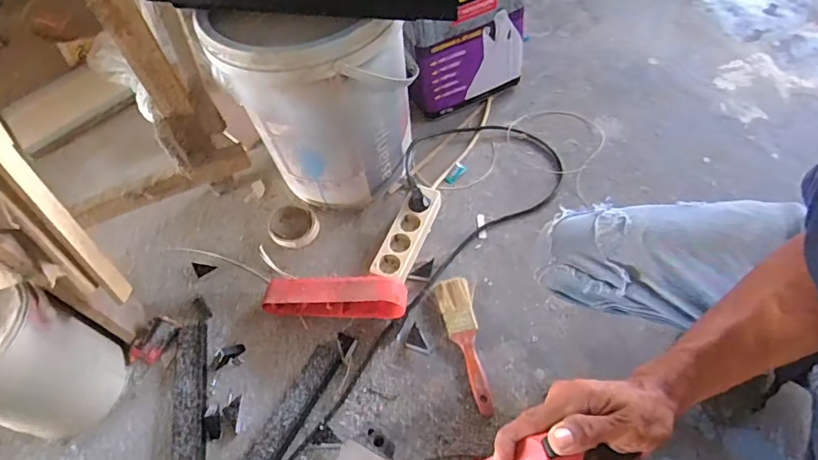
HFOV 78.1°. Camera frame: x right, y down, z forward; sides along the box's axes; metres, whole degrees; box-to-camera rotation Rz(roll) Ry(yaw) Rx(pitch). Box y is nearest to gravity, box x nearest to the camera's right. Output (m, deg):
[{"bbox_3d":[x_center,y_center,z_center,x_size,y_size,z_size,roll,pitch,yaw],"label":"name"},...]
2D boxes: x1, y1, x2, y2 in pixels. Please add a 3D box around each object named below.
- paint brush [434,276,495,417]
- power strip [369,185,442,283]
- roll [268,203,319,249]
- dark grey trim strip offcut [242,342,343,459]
[{"bbox_3d":[0.090,0.177,0.799,0.053,0.012,0.223,-13,55,-2],"label":"paint brush"},{"bbox_3d":[0.001,0.008,0.901,0.064,0.043,0.193,19,60,18],"label":"power strip"},{"bbox_3d":[-0.216,-0.006,0.945,0.098,0.026,0.084,12,58,14],"label":"roll"},{"bbox_3d":[-0.188,0.288,0.751,0.052,0.022,0.269,23,61,20],"label":"dark grey trim strip offcut"}]

